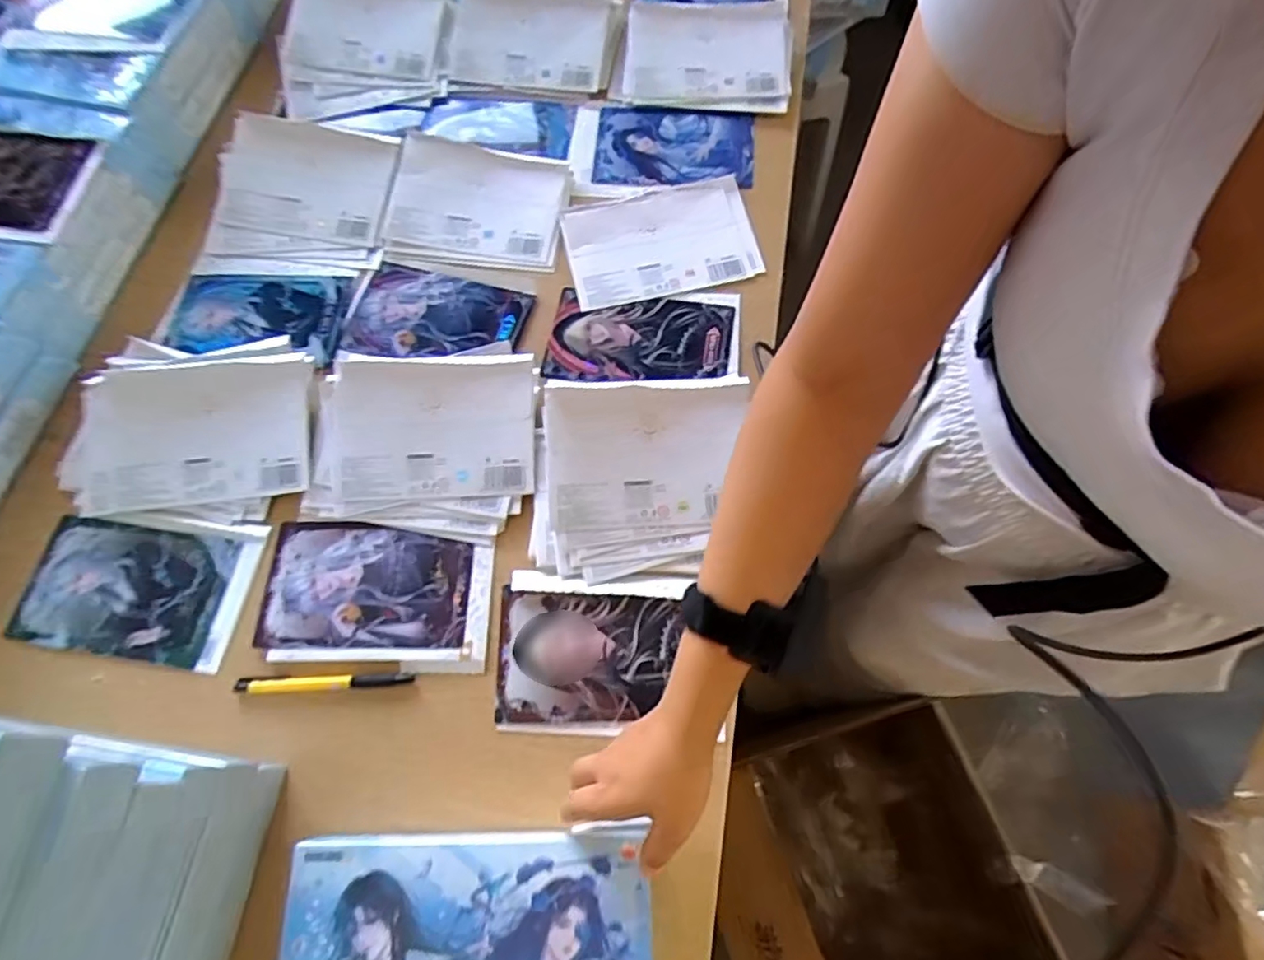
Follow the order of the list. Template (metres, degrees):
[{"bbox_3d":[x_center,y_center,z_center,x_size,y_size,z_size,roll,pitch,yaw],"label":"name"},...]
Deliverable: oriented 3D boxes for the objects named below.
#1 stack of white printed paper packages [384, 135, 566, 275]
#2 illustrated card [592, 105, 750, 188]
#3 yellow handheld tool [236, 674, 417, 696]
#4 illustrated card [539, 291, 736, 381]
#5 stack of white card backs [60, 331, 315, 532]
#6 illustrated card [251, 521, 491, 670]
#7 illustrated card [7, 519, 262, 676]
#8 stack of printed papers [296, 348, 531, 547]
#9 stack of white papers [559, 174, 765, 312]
[{"bbox_3d":[-0.159,-0.292,0.666,0.178,0.031,0.147,9,69,5],"label":"stack of white printed paper packages"},{"bbox_3d":[0.046,-0.365,0.702,0.172,0.011,0.108,3,73,2],"label":"illustrated card"},{"bbox_3d":[-0.245,0.161,0.506,0.141,0.008,0.014,-1,68,1],"label":"yellow handheld tool"},{"bbox_3d":[0.012,-0.137,0.612,0.178,0.008,0.102,3,68,3],"label":"illustrated card"},{"bbox_3d":[-0.397,-0.049,0.568,0.228,0.045,0.167,3,68,3],"label":"stack of white card backs"},{"bbox_3d":[-0.213,0.095,0.532,0.190,0.006,0.115,2,67,3],"label":"illustrated card"},{"bbox_3d":[-0.420,0.091,0.542,0.190,0.004,0.112,6,70,4],"label":"illustrated card"},{"bbox_3d":[-0.183,-0.042,0.559,0.199,0.040,0.164,8,68,5],"label":"stack of printed papers"},{"bbox_3d":[0.030,-0.242,0.648,0.188,0.009,0.127,-12,73,-5],"label":"stack of white papers"}]

